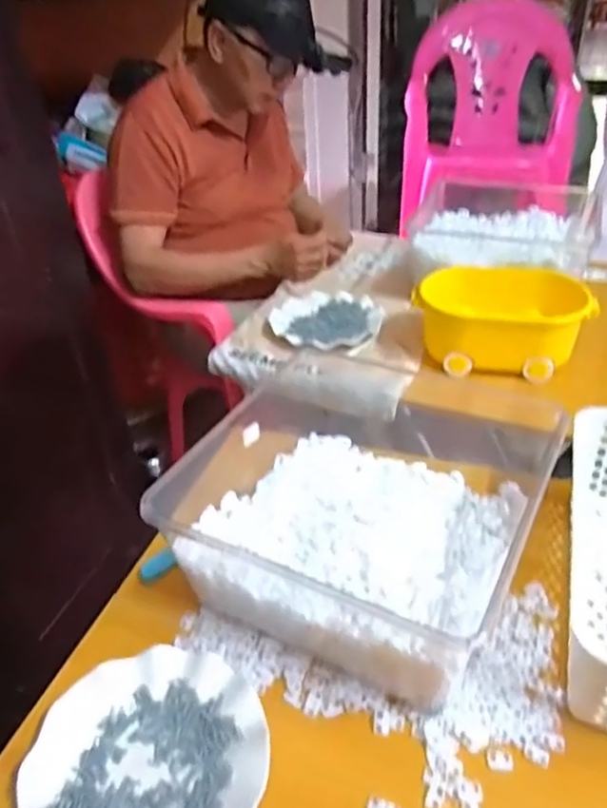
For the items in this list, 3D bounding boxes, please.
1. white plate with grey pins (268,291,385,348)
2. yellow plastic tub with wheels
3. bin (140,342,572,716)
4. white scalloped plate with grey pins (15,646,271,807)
[{"bbox_3d":[0.038,-0.143,1.054,0.183,0.013,0.178,-2,35,2],"label":"white plate with grey pins"},{"bbox_3d":[0.287,-0.121,0.918,0.245,0.104,0.127,5,36,11],"label":"yellow plastic tub with wheels"},{"bbox_3d":[0.067,0.097,0.618,0.299,0.129,0.310,15,39,24],"label":"bin"},{"bbox_3d":[-0.119,0.279,0.484,0.178,0.020,0.177,-2,35,2],"label":"white scalloped plate with grey pins"}]

